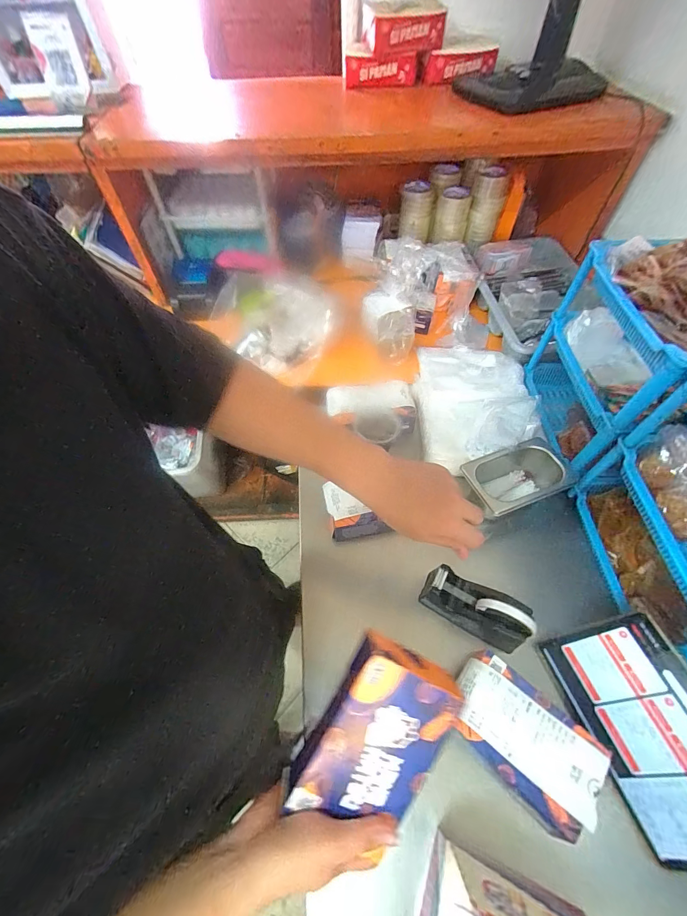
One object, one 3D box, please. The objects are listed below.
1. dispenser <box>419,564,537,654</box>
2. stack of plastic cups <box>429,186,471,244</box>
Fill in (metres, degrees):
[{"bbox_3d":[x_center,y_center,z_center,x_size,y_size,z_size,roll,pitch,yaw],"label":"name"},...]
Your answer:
[{"bbox_3d":[0.207,0.232,0.547,0.161,0.115,0.058,25,61,16],"label":"dispenser"},{"bbox_3d":[0.323,-0.734,1.048,0.096,0.116,0.101,9,57,7],"label":"stack of plastic cups"}]

